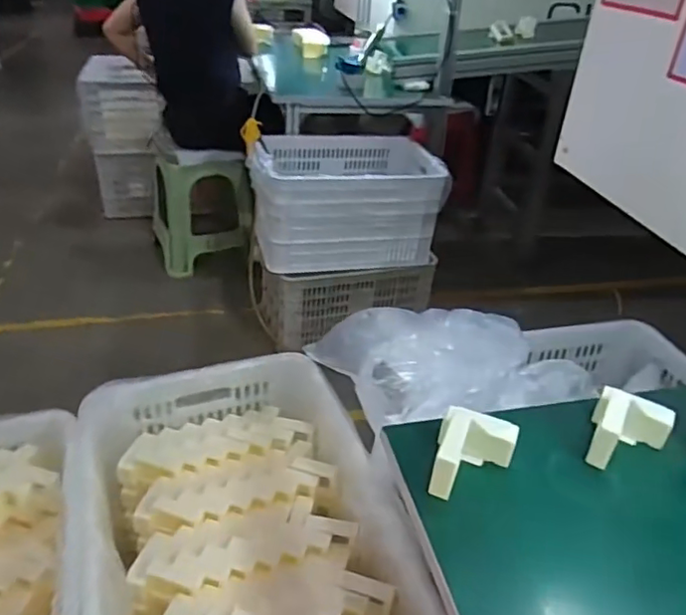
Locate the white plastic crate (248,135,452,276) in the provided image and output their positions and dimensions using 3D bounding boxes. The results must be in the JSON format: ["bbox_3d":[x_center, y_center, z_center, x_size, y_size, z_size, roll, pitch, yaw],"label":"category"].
[{"bbox_3d":[-0.009,-0.341,1.862,0.562,0.297,0.374,-5,35,-12],"label":"white plastic crate"}]

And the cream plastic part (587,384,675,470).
[{"bbox_3d":[0.314,0.137,0.649,0.078,0.054,0.094,25,39,28],"label":"cream plastic part"}]

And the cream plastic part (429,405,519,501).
[{"bbox_3d":[0.136,0.152,0.606,0.074,0.058,0.095,15,35,16],"label":"cream plastic part"}]

